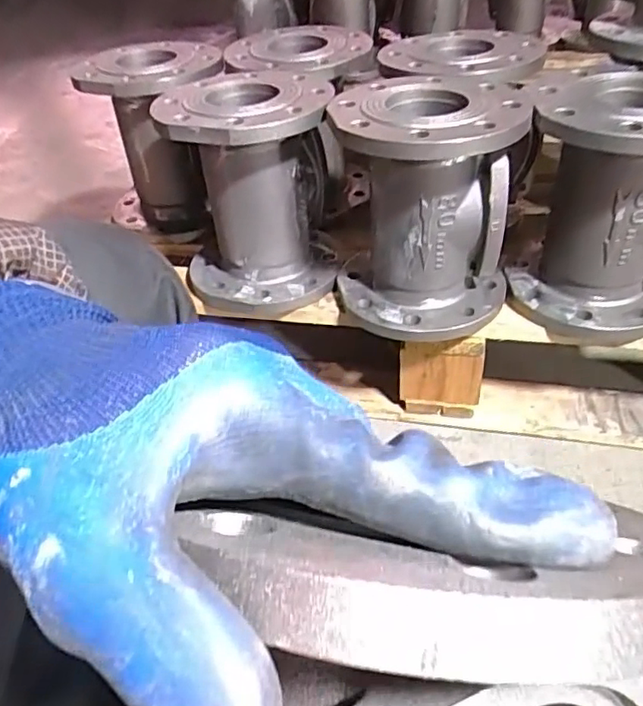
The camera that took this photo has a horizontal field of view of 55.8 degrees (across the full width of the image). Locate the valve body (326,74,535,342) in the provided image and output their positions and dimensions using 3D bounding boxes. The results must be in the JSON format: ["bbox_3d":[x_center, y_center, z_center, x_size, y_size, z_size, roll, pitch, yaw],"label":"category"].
[{"bbox_3d":[0.109,-0.160,0.654,0.186,0.211,0.182,2,42,9],"label":"valve body"}]

